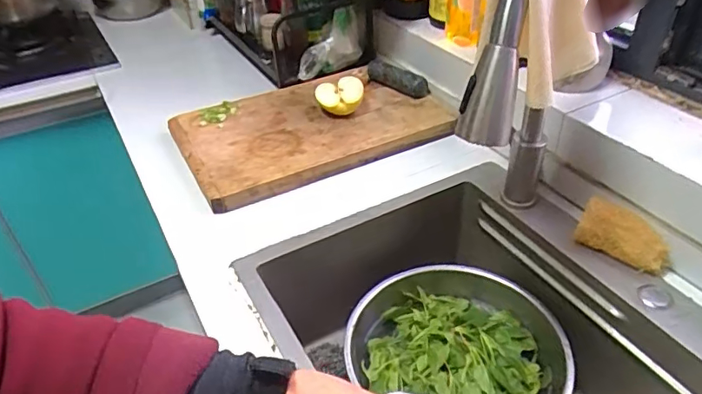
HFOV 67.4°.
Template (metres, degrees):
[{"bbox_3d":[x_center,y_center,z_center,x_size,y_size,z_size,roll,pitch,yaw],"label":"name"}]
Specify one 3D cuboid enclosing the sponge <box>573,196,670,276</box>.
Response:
[{"bbox_3d":[0.348,0.049,0.670,0.112,0.057,0.034,29,48,34],"label":"sponge"}]

